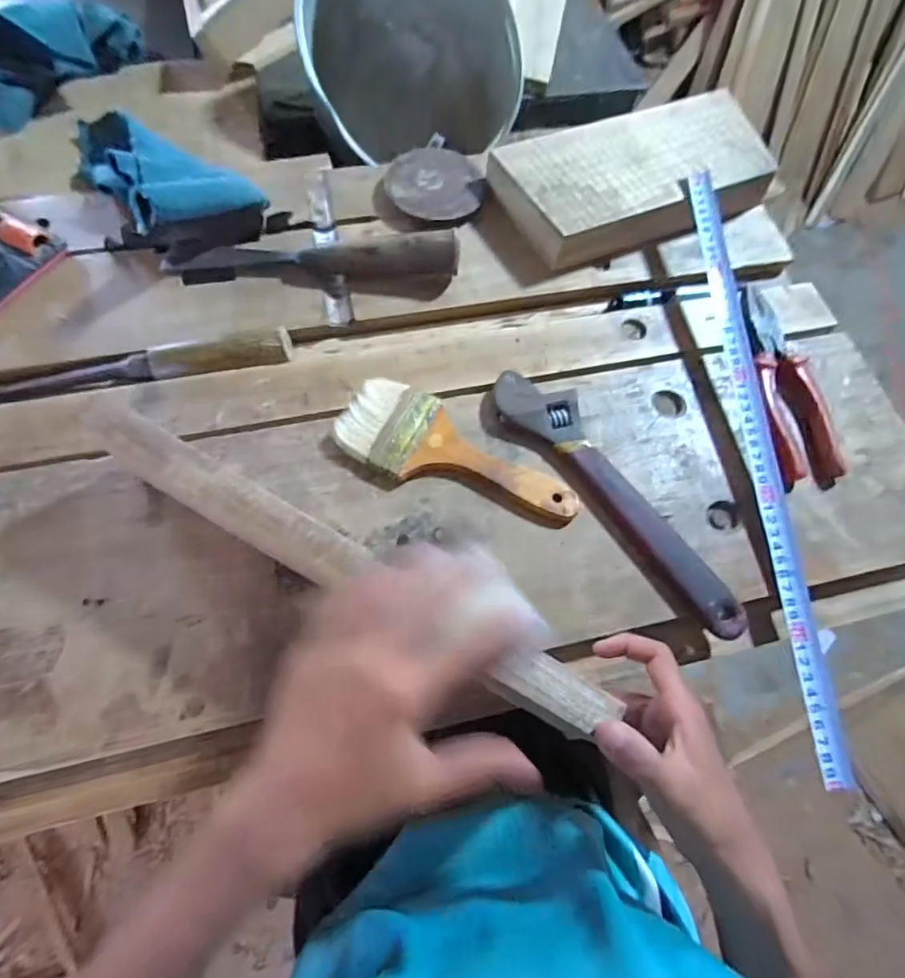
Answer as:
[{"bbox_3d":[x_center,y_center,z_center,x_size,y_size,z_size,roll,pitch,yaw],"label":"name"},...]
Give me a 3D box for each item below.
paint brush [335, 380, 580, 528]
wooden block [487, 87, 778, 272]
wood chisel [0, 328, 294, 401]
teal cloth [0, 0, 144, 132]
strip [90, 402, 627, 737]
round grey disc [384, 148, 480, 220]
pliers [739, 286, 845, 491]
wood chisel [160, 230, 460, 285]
[{"bbox_3d":[0.004,-0.022,0.384,0.184,0.016,0.069,26,68,9],"label":"paint brush"},{"bbox_3d":[0.178,-0.292,0.485,0.260,0.043,0.135,-21,69,-11],"label":"wooden block"},{"bbox_3d":[-0.250,-0.097,0.404,0.239,0.023,0.024,-10,67,-7],"label":"wood chisel"},{"bbox_3d":[-0.415,-0.444,0.528,0.190,0.075,0.085,-27,70,-14],"label":"teal cloth"},{"bbox_3d":[-0.066,0.039,0.278,0.323,0.013,0.030,28,68,9],"label":"strip"},{"bbox_3d":[-0.019,-0.290,0.487,0.085,0.008,0.089,1,66,-2],"label":"round grey disc"},{"bbox_3d":[0.271,-0.089,0.423,0.057,0.021,0.181,-2,66,-4],"label":"pliers"},{"bbox_3d":[-0.123,-0.201,0.438,0.253,0.041,0.035,1,66,-2],"label":"wood chisel"}]

